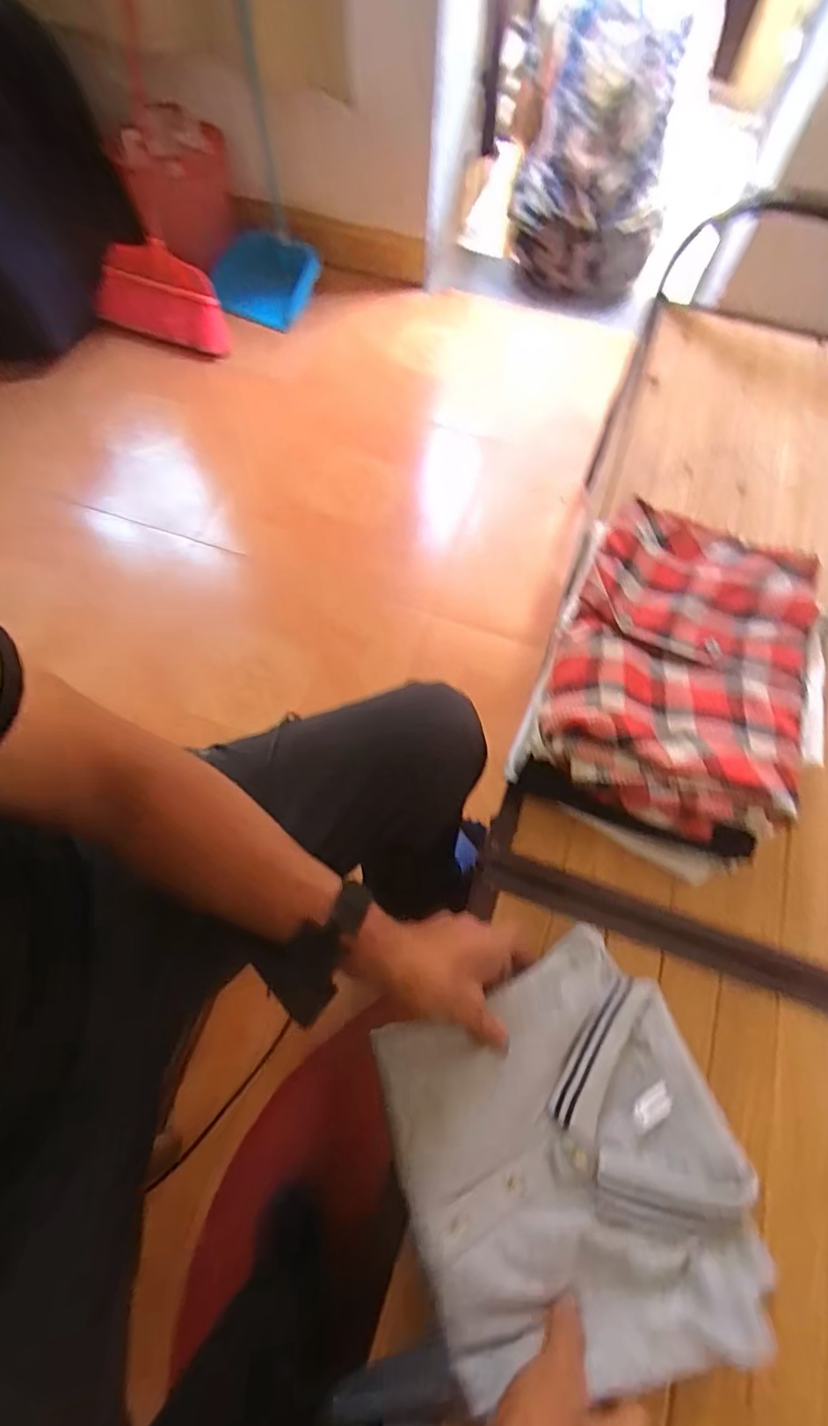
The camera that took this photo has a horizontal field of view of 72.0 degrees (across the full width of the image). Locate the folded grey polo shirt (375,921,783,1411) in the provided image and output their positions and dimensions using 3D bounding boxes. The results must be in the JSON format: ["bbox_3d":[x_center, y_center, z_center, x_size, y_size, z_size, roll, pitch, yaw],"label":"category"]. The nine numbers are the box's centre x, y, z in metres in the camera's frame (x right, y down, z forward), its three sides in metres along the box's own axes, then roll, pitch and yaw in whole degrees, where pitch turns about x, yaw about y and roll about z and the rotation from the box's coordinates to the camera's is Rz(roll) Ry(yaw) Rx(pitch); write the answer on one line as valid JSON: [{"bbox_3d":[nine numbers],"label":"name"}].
[{"bbox_3d":[0.112,0.320,0.412,0.229,0.034,0.252,-16,66,-9],"label":"folded grey polo shirt"}]

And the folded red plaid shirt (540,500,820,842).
[{"bbox_3d":[0.246,-0.052,0.518,0.207,0.035,0.304,21,66,8],"label":"folded red plaid shirt"}]

